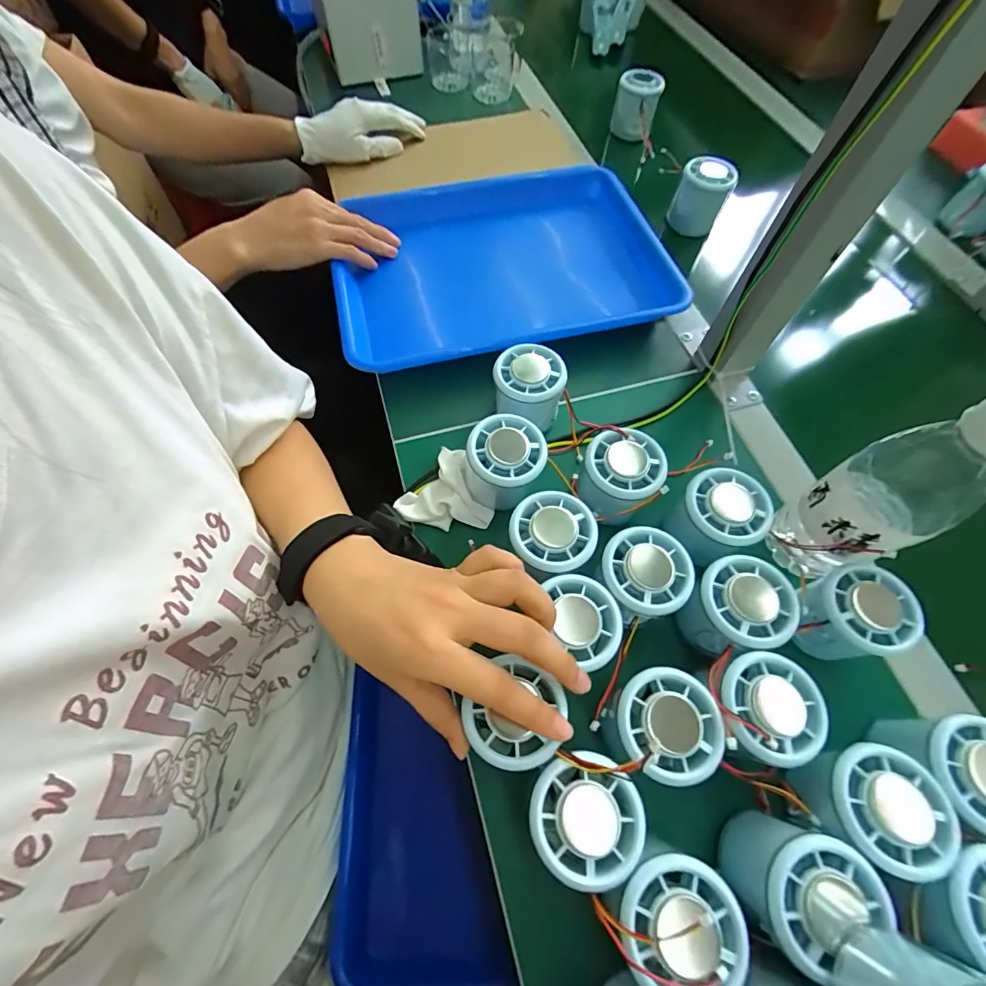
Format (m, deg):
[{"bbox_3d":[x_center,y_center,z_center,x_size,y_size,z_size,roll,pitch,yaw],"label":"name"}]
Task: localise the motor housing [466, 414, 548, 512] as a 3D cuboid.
[{"bbox_3d":[0.009,-0.021,0.343,0.057,0.056,0.055,17,63,6],"label":"motor housing"}]

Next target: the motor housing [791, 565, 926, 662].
[{"bbox_3d":[0.232,0.080,0.298,0.061,0.049,0.055,-15,64,-10],"label":"motor housing"}]

